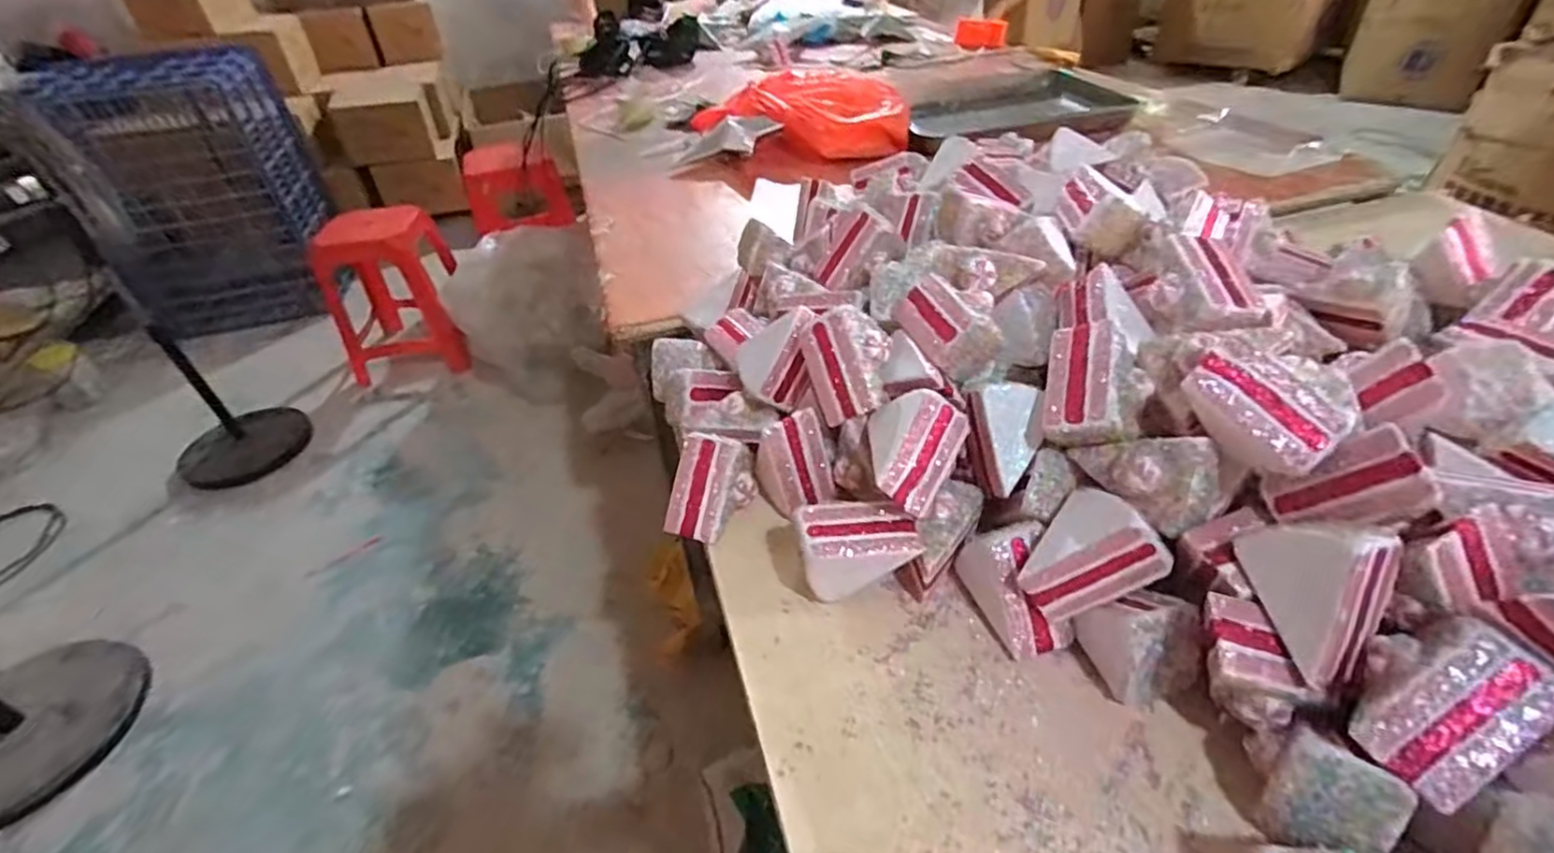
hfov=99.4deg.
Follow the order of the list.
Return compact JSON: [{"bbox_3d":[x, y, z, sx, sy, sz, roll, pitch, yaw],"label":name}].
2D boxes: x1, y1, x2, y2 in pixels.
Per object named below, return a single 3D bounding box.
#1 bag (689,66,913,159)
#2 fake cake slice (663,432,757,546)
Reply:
[{"bbox_3d":[0.079,-0.589,1.228,0.382,0.083,0.307,18,45,24],"label":"bag"},{"bbox_3d":[-0.055,0.049,0.548,0.063,0.059,0.074,12,43,19],"label":"fake cake slice"}]

